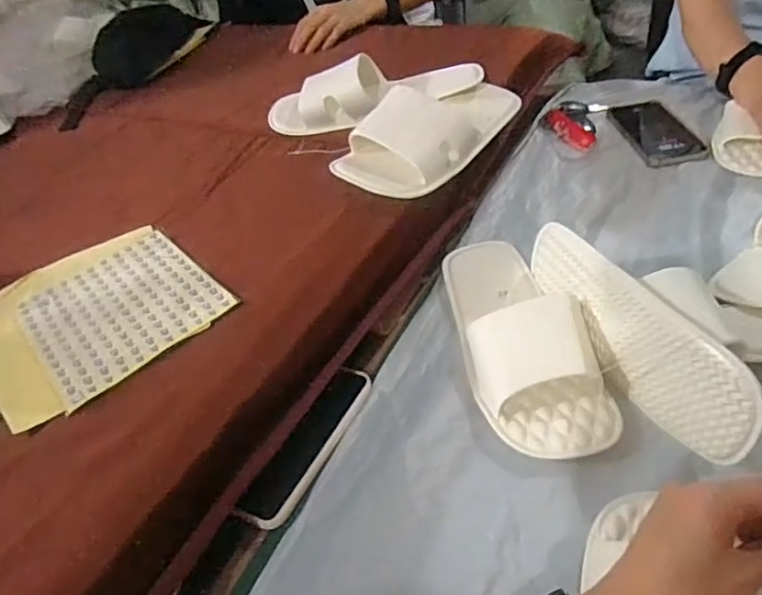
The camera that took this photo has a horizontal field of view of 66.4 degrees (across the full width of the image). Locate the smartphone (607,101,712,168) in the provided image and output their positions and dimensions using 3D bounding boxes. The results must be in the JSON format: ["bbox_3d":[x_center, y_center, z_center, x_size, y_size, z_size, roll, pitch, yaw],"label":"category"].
[{"bbox_3d":[0.372,-0.226,0.791,0.082,0.014,0.165,-10,42,3],"label":"smartphone"}]

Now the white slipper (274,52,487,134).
[{"bbox_3d":[-0.009,-0.262,0.742,0.260,0.077,0.090,-12,44,-9],"label":"white slipper"}]

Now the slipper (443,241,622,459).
[{"bbox_3d":[0.129,0.028,0.547,0.110,0.047,0.260,-11,44,-1],"label":"slipper"}]

